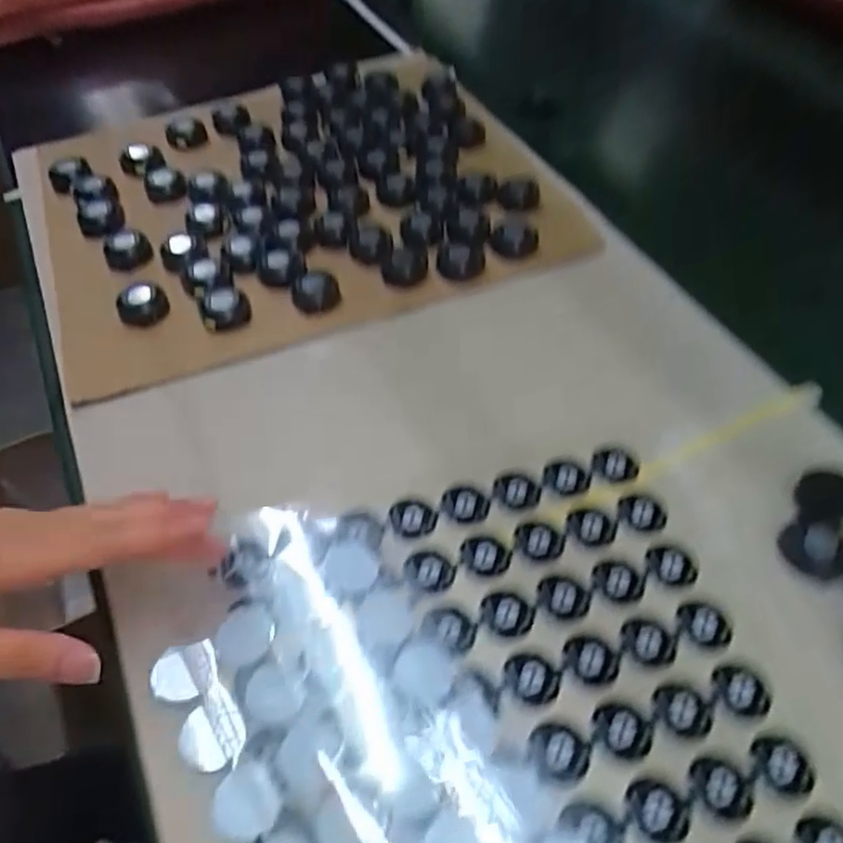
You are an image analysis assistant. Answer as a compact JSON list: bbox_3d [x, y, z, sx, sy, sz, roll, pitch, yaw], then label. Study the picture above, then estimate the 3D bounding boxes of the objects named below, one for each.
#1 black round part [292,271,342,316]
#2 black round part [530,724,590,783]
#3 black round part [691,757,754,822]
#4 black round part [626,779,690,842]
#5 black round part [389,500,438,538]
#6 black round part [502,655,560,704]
[{"bbox_3d":[-0.066,-0.080,0.410,0.029,0.011,0.030,-1,54,1],"label":"black round part"},{"bbox_3d":[0.055,0.130,0.258,0.023,0.004,0.021,-1,54,1],"label":"black round part"},{"bbox_3d":[0.116,0.140,0.251,0.022,0.004,0.021,-1,54,1],"label":"black round part"},{"bbox_3d":[0.089,0.147,0.247,0.022,0.004,0.020,-1,54,1],"label":"black round part"},{"bbox_3d":[-0.004,0.047,0.321,0.022,0.004,0.018,-11,55,-7],"label":"black round part"},{"bbox_3d":[0.047,0.108,0.276,0.023,0.004,0.019,15,56,12],"label":"black round part"}]

